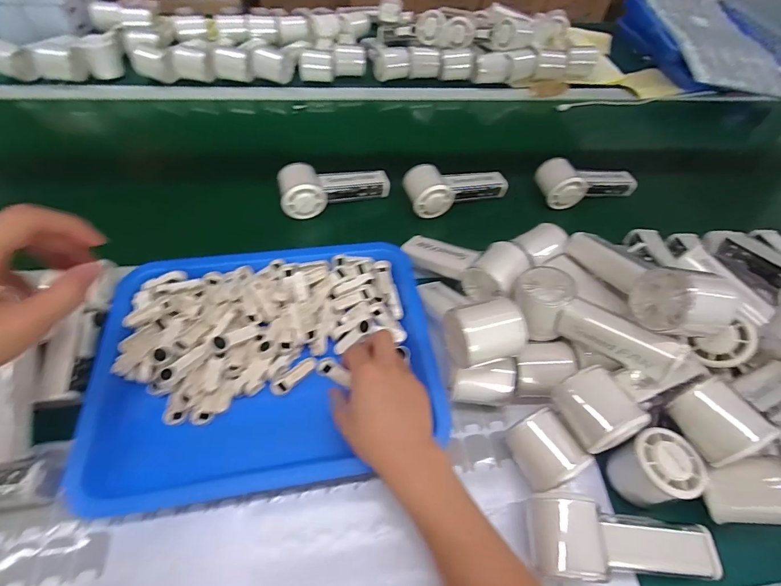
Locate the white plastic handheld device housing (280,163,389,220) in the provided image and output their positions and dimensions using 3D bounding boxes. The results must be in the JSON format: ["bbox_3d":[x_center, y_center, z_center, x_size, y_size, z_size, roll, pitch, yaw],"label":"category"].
[{"bbox_3d":[-0.078,-0.151,0.553,0.154,0.049,0.060,-8,56,-10],"label":"white plastic handheld device housing"}]

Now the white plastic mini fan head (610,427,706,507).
[{"bbox_3d":[0.238,0.157,0.347,0.053,0.058,0.055,2,55,-3],"label":"white plastic mini fan head"}]

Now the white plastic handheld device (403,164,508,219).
[{"bbox_3d":[0.101,-0.161,0.575,0.158,0.051,0.059,-17,58,-15],"label":"white plastic handheld device"}]

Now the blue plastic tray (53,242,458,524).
[{"bbox_3d":[-0.122,0.064,0.410,0.327,0.042,0.260,-6,56,-8],"label":"blue plastic tray"}]

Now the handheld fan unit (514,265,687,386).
[{"bbox_3d":[0.192,0.031,0.371,0.152,0.053,0.046,34,59,32],"label":"handheld fan unit"}]

